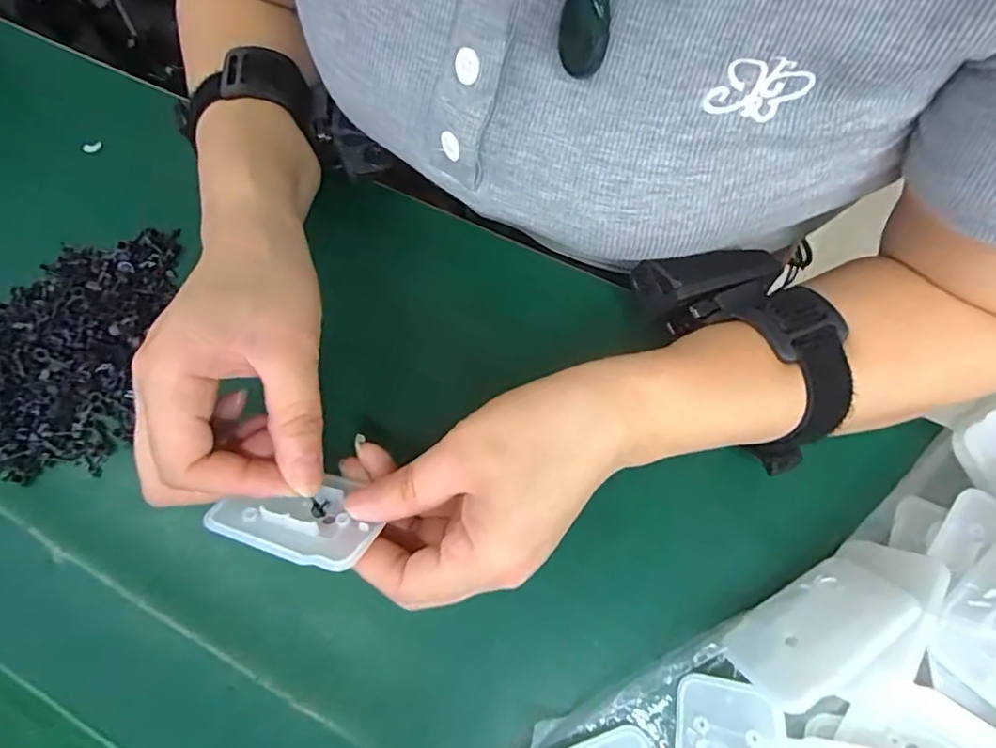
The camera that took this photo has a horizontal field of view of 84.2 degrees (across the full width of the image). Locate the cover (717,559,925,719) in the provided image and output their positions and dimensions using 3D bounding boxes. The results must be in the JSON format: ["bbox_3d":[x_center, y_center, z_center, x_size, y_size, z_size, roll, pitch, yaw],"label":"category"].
[{"bbox_3d":[0.126,0.100,0.219,0.067,0.042,0.004,-34,111,-10],"label":"cover"}]

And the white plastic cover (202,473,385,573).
[{"bbox_3d":[-0.078,0.055,0.218,0.064,0.006,0.037,14,44,19],"label":"white plastic cover"}]

